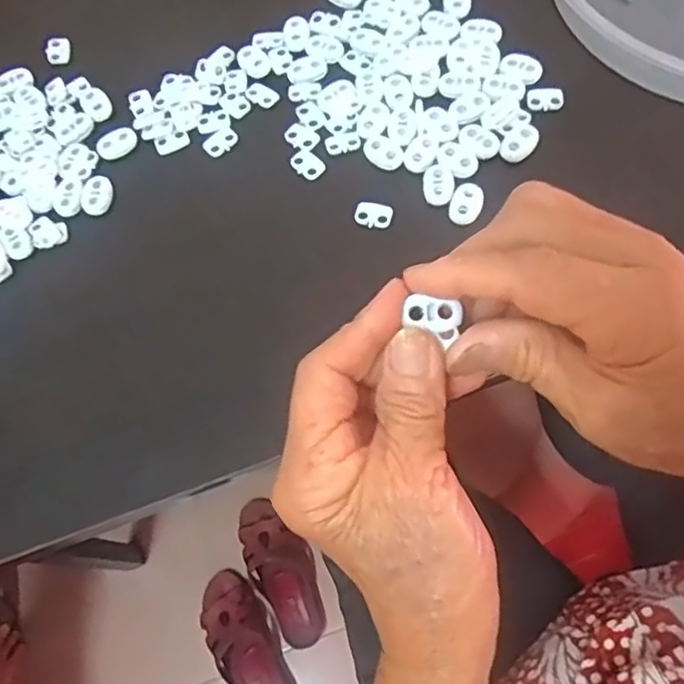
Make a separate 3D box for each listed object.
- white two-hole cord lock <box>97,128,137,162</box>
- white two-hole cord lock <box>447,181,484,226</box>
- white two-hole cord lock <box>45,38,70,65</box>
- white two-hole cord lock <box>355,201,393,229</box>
[{"bbox_3d":[-0.125,-0.110,0.358,0.022,0.004,0.016,-32,69,-14],"label":"white two-hole cord lock"},{"bbox_3d":[0.062,-0.070,0.322,0.016,0.004,0.026,19,67,8],"label":"white two-hole cord lock"},{"bbox_3d":[-0.171,-0.176,0.387,0.013,0.004,0.019,-10,66,-5],"label":"white two-hole cord lock"},{"bbox_3d":[0.016,-0.065,0.329,0.019,0.004,0.015,4,66,1],"label":"white two-hole cord lock"}]

